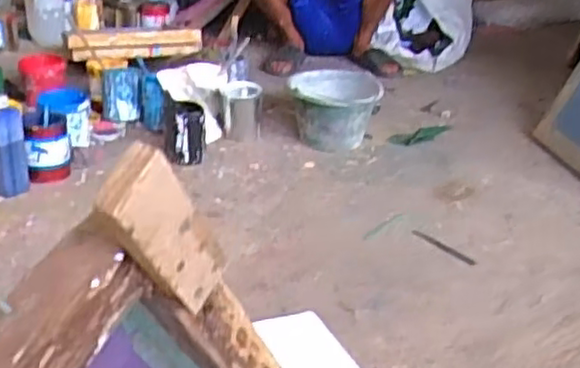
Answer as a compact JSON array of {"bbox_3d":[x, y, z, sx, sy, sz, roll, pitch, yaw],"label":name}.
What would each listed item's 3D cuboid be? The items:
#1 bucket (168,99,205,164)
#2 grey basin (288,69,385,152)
[{"bbox_3d":[-0.242,-0.116,1.621,0.089,0.141,0.073,-2,26,-10],"label":"bucket"},{"bbox_3d":[0.106,-0.190,1.760,0.217,0.164,0.225,1,26,-3],"label":"grey basin"}]

